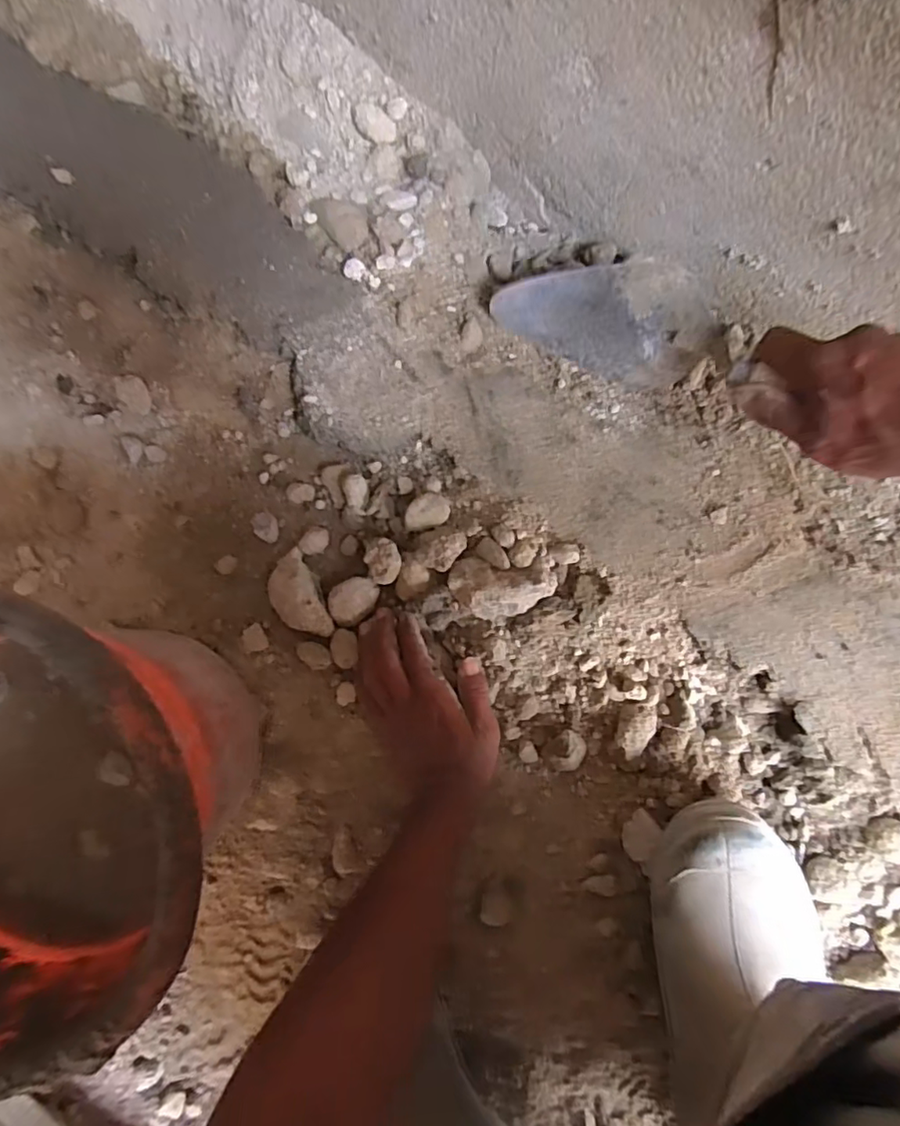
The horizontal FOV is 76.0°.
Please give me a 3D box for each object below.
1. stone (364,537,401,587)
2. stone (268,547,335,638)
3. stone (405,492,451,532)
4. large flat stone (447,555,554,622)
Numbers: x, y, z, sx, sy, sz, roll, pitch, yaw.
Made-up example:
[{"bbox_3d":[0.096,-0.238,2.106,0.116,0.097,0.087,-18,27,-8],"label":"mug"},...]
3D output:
[{"bbox_3d":[-0.051,-0.001,0.470,0.027,0.026,0.034,-23,87,8],"label":"stone"},{"bbox_3d":[-0.129,0.030,0.483,0.043,0.028,0.075,-24,87,8],"label":"stone"},{"bbox_3d":[-0.018,-0.041,0.461,0.036,0.023,0.026,-16,88,9],"label":"stone"},{"bbox_3d":[0.040,0.018,0.440,0.080,0.020,0.047,-6,90,9],"label":"large flat stone"}]

